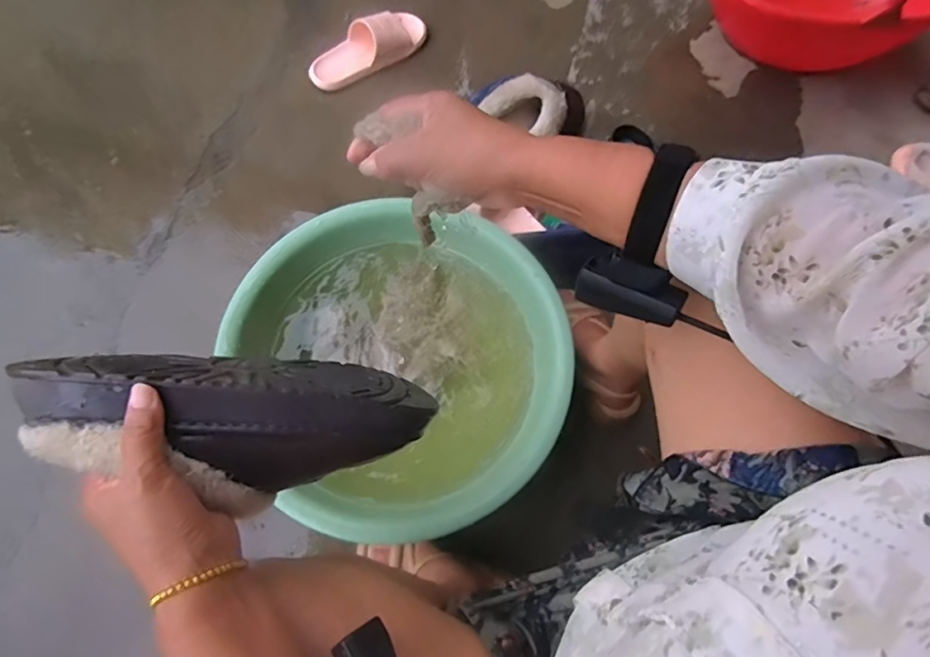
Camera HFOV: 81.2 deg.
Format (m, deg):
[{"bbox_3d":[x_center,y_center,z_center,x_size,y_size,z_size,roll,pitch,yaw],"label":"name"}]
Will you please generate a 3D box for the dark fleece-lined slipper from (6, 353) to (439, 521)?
[{"bbox_3d":[-0.165,0.066,0.409,0.276,0.129,0.090,7,94,-20],"label":"dark fleece-lined slipper"}]

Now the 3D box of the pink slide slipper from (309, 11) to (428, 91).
[{"bbox_3d":[-0.187,-0.546,1.038,0.246,0.080,0.094,-31,73,-11],"label":"pink slide slipper"}]

